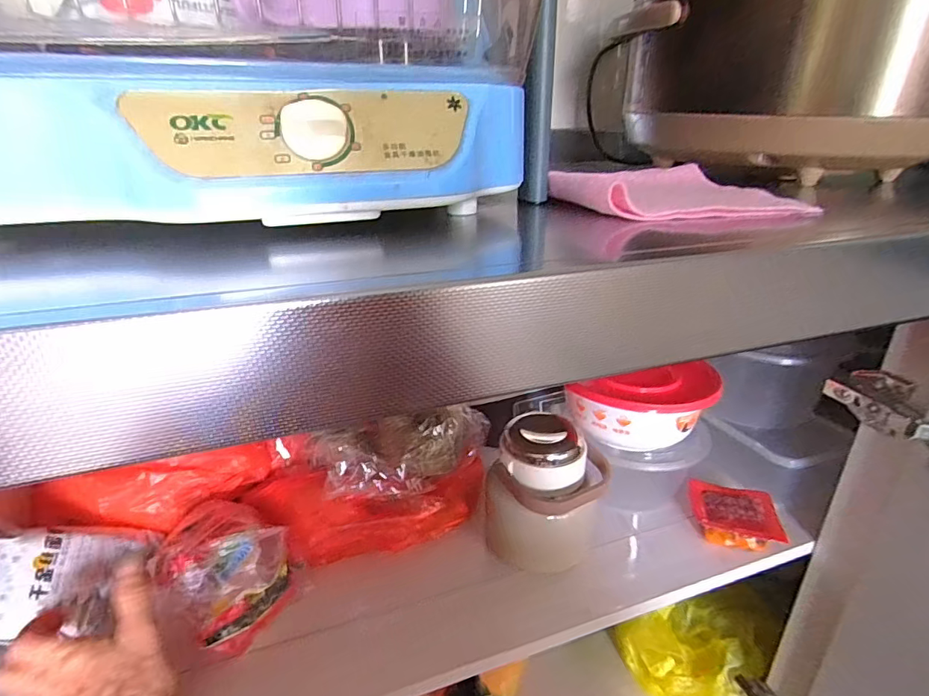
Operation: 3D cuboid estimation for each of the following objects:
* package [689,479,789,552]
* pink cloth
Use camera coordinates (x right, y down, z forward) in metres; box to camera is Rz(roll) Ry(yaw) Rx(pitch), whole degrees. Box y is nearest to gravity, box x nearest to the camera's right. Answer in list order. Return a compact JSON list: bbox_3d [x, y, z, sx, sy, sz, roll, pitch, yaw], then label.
[{"bbox_3d":[0.293,0.181,0.538,0.085,0.028,0.080,7,25,14],"label":"package"},{"bbox_3d":[0.136,-0.113,0.357,0.144,0.028,0.151,-4,25,-9],"label":"pink cloth"}]

